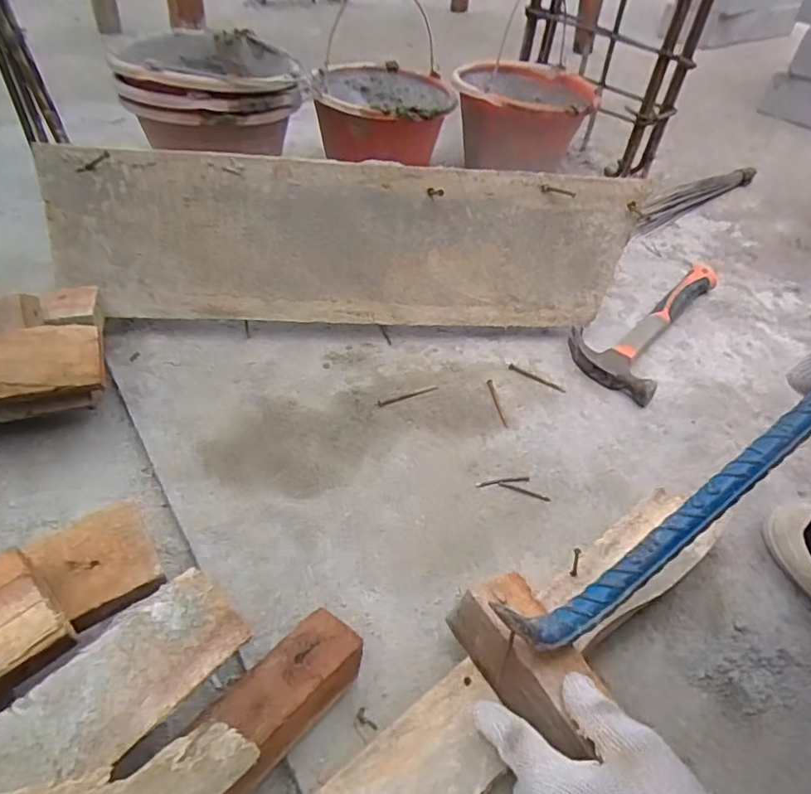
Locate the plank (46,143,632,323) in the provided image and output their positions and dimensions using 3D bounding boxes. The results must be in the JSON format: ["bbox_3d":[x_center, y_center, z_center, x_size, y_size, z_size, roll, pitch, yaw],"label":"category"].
[{"bbox_3d":[-0.053,-0.171,0.648,0.640,0.182,0.017,-1,23,-7],"label":"plank"}]

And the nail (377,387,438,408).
[{"bbox_3d":[0.003,-0.001,0.634,0.074,0.004,0.008,-15,47,-20],"label":"nail"}]

